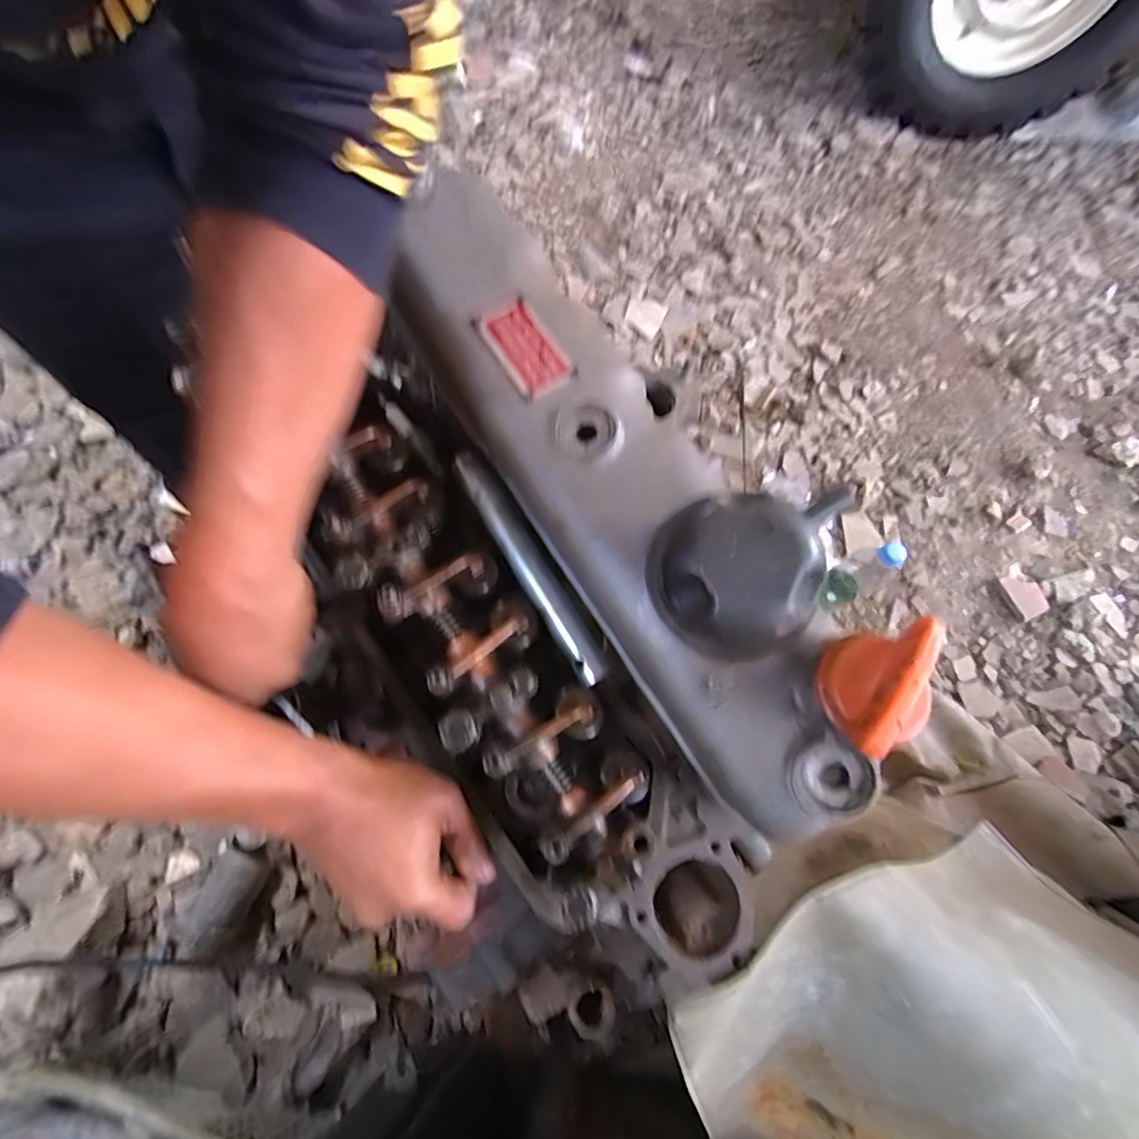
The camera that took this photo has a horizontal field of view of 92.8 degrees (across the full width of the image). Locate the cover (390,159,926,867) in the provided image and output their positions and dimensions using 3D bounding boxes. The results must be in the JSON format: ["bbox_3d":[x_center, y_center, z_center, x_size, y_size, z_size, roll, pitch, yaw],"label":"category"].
[{"bbox_3d":[0.025,-0.053,0.327,0.104,0.131,0.416,-32,73,-17],"label":"cover"}]

